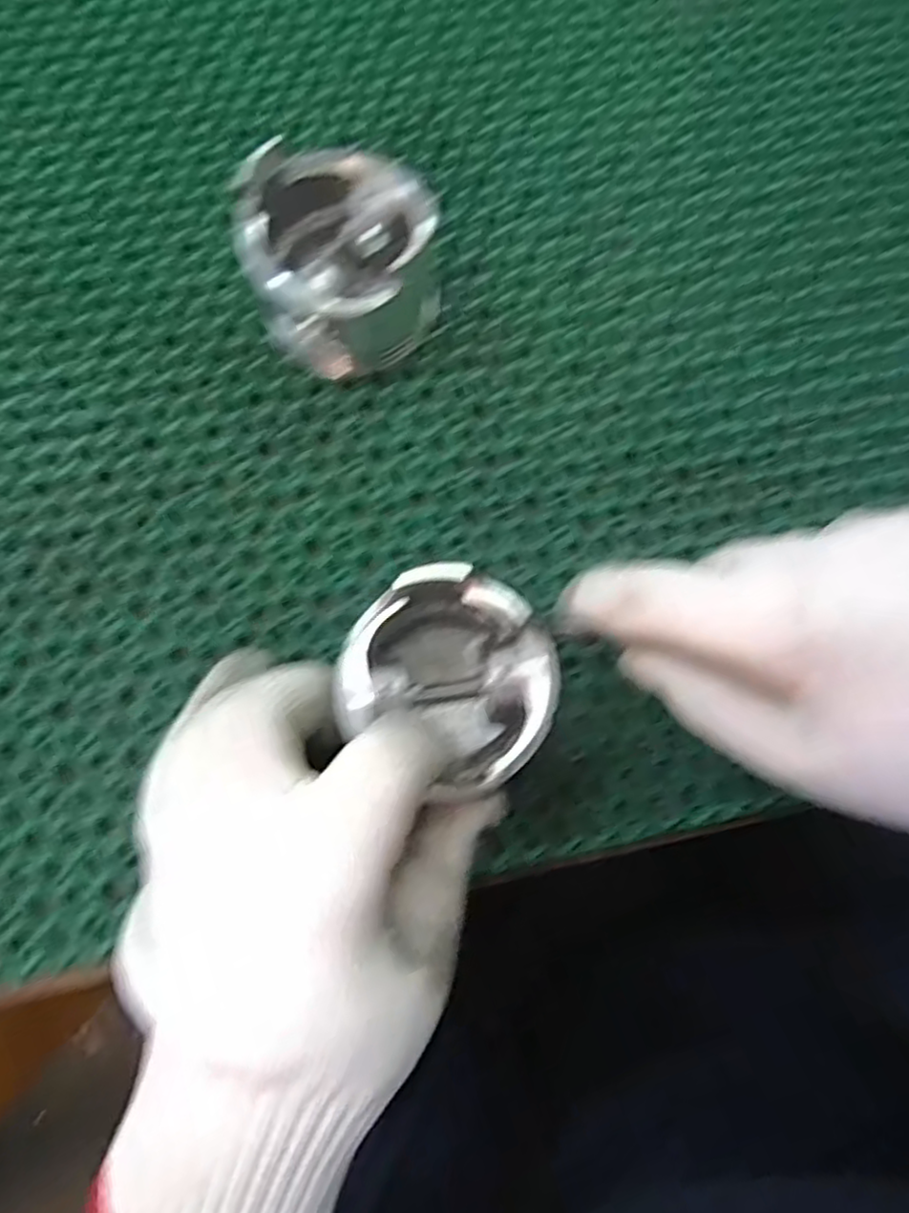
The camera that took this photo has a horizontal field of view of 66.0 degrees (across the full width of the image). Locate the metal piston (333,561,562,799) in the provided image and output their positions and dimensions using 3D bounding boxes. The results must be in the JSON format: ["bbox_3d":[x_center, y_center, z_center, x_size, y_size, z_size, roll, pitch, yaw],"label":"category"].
[{"bbox_3d":[0.000,0.022,0.219,0.063,0.046,0.058,0,78,-1],"label":"metal piston"}]

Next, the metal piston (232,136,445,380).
[{"bbox_3d":[-0.038,-0.123,0.255,0.069,0.050,0.064,0,78,-1],"label":"metal piston"}]

